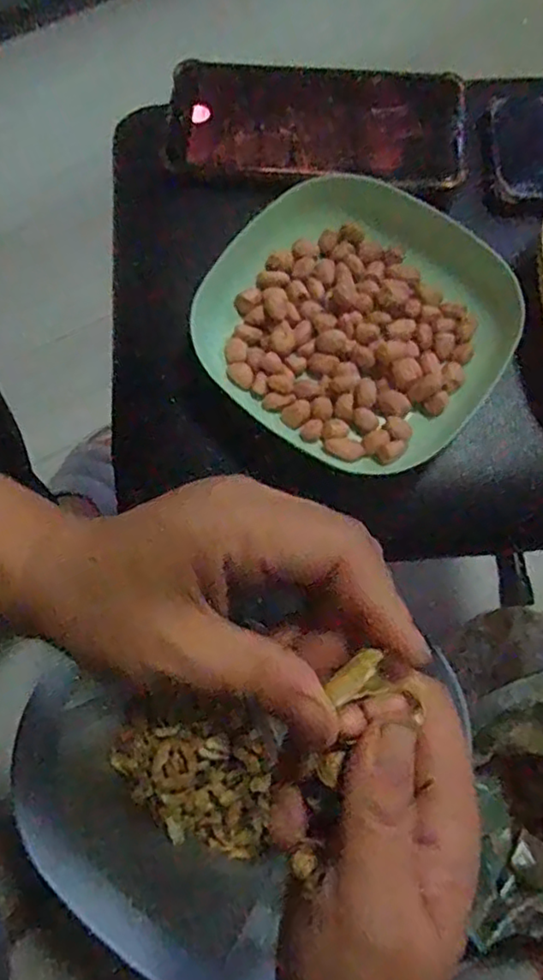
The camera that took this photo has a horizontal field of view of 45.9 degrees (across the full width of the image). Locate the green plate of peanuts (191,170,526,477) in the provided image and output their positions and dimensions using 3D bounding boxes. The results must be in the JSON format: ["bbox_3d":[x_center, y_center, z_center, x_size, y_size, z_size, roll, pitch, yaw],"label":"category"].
[{"bbox_3d":[0.047,-0.087,0.312,0.135,0.025,0.149,34,76,10],"label":"green plate of peanuts"}]

